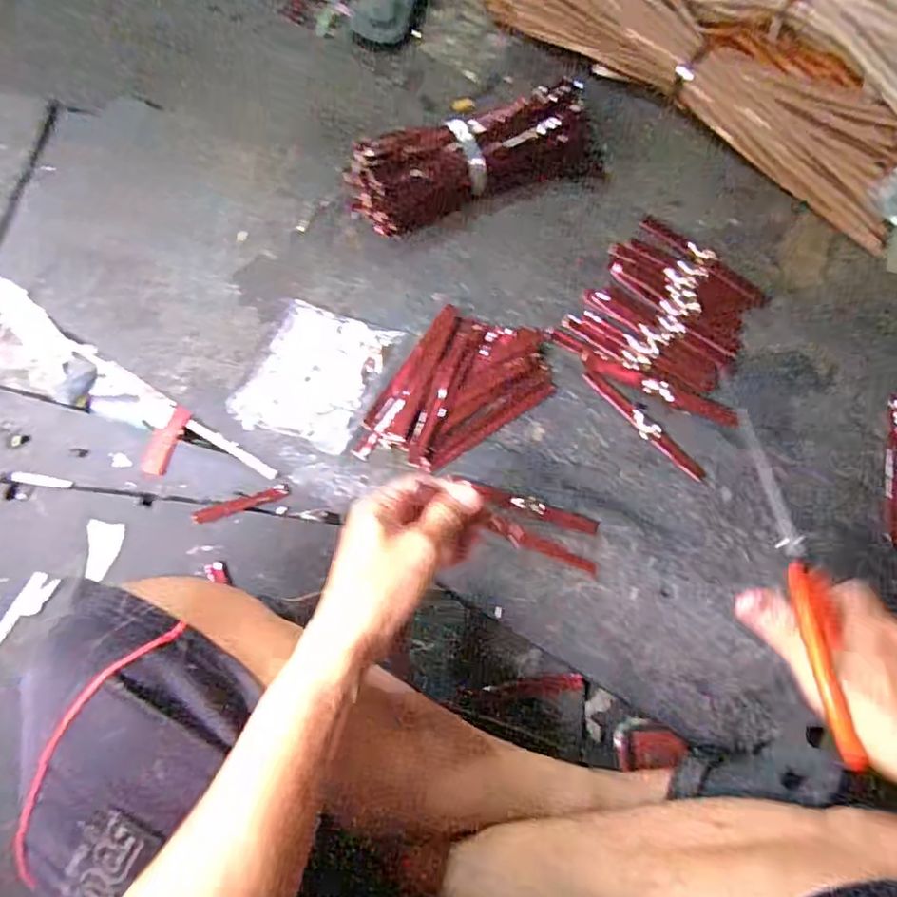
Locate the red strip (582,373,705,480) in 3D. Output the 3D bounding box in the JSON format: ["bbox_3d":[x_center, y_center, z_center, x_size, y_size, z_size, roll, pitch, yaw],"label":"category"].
[{"bbox_3d":[0.184,-0.022,0.566,0.017,0.004,0.141,-42,81,-12],"label":"red strip"}]

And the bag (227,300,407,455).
[{"bbox_3d":[-0.129,-0.071,0.583,0.112,0.019,0.135,22,76,3],"label":"bag"}]

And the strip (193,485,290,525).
[{"bbox_3d":[-0.191,0.050,0.562,0.086,0.006,0.015,-18,74,-16],"label":"strip"}]

